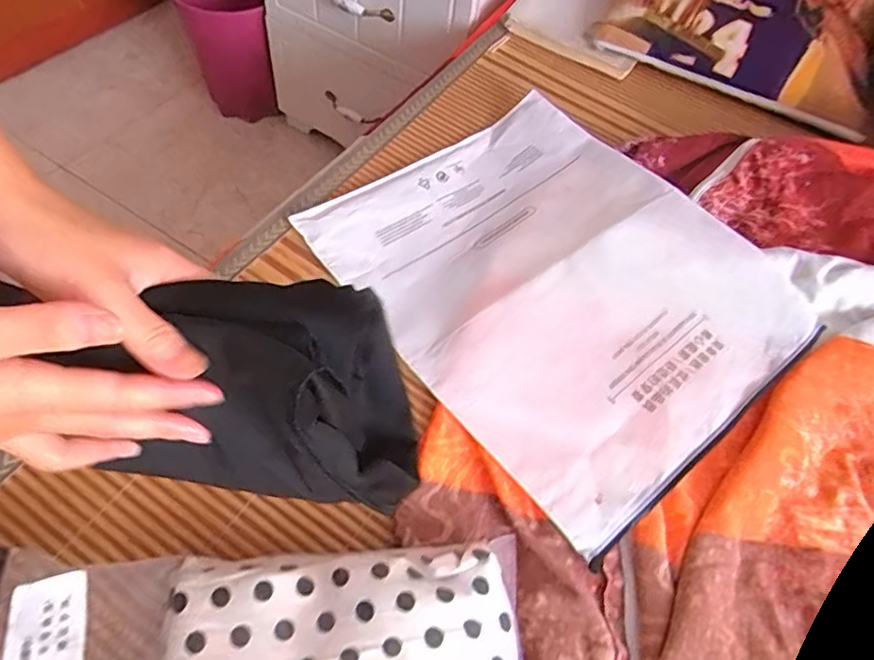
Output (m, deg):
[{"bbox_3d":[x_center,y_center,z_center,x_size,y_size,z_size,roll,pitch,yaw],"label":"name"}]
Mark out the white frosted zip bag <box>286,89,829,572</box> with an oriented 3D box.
[{"bbox_3d":[0.111,-0.057,0.558,0.337,0.033,0.406,-34,64,-22],"label":"white frosted zip bag"}]

